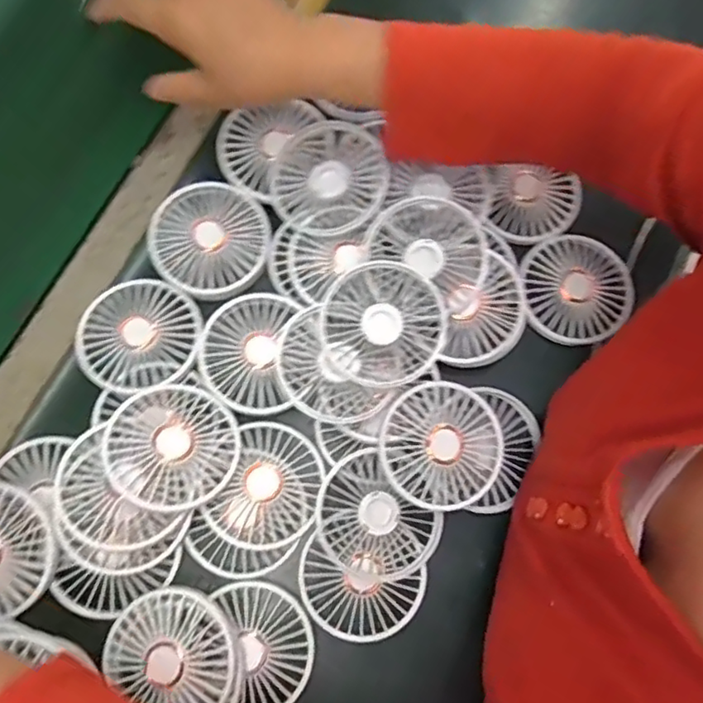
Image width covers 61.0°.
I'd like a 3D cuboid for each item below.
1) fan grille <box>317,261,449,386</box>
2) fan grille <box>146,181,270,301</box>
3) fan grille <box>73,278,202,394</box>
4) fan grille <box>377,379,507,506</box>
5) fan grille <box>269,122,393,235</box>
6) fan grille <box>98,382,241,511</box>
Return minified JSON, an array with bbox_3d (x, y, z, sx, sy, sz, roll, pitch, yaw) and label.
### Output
[{"bbox_3d":[0.022,-0.021,0.425,0.087,0.017,0.083,0,76,-1],"label":"fan grille"},{"bbox_3d":[-0.107,-0.086,0.452,0.086,0.009,0.085,0,76,-1],"label":"fan grille"},{"bbox_3d":[-0.157,-0.013,0.439,0.087,0.012,0.084,0,76,-1],"label":"fan grille"},{"bbox_3d":[0.064,0.066,0.421,0.084,0.018,0.085,0,76,-1],"label":"fan grille"},{"bbox_3d":[-0.017,-0.132,0.451,0.085,0.027,0.085,0,76,-1],"label":"fan grille"},{"bbox_3d":[-0.122,0.066,0.411,0.086,0.024,0.086,7,55,-9],"label":"fan grille"}]

